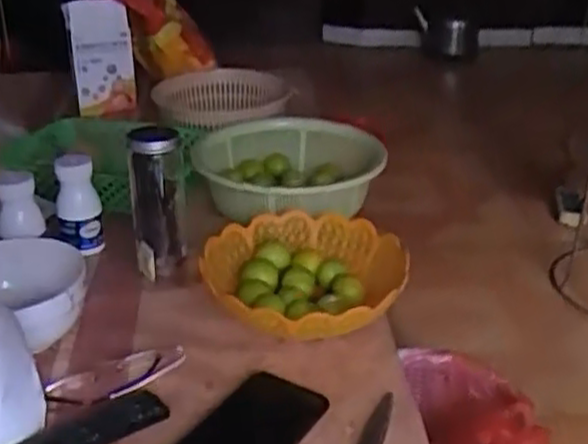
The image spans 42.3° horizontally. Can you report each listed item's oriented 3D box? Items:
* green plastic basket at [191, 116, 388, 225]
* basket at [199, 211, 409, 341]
[{"bbox_3d":[-0.007,-0.066,0.963,0.231,0.059,0.274,-2,28,-6],"label":"green plastic basket"},{"bbox_3d":[0.016,0.045,0.781,0.192,0.058,0.216,8,28,14],"label":"basket"}]

